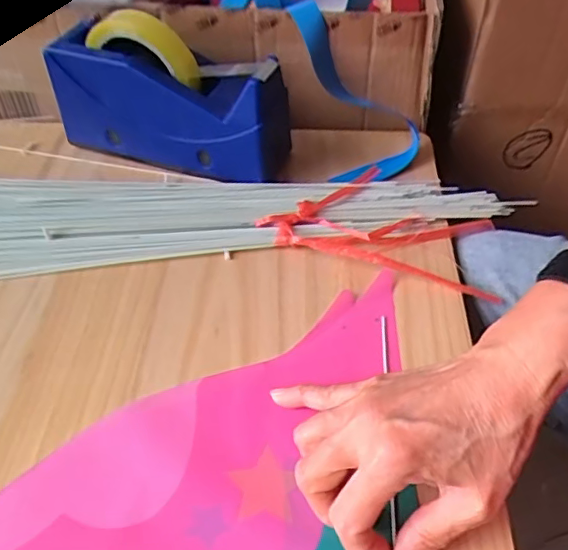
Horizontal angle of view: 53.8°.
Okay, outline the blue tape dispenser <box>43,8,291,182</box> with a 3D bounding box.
[{"bbox_3d":[-0.098,-0.154,0.489,0.221,0.115,0.063,20,52,17],"label":"blue tape dispenser"}]

